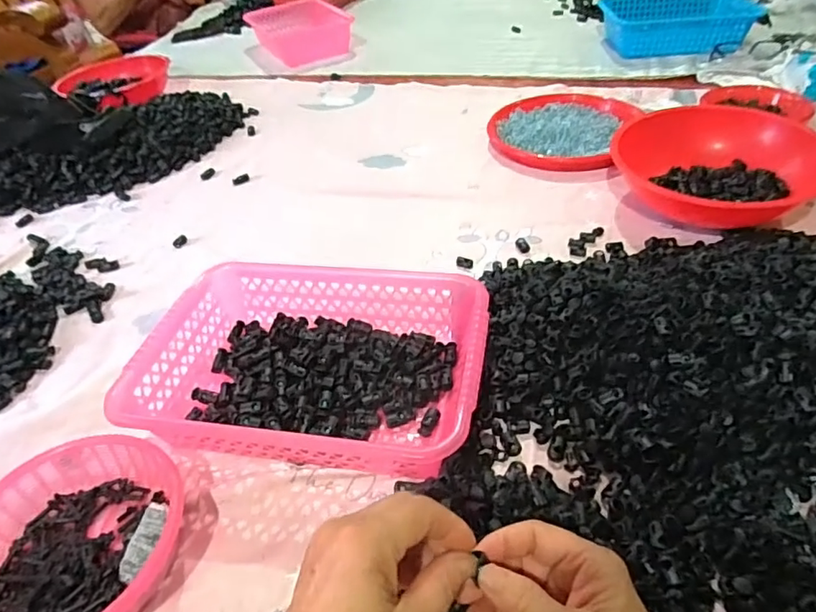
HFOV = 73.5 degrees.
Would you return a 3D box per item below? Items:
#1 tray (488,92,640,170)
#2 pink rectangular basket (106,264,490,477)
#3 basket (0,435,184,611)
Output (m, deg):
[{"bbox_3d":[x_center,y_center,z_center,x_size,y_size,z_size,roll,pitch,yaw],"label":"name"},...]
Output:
[{"bbox_3d":[0.253,-0.304,0.919,0.225,0.036,0.219,-4,42,3],"label":"tray"},{"bbox_3d":[-0.085,0.057,0.523,0.306,0.081,0.202,3,43,11],"label":"pink rectangular basket"},{"bbox_3d":[-0.253,0.182,0.414,0.164,0.050,0.168,-4,42,3],"label":"basket"}]

